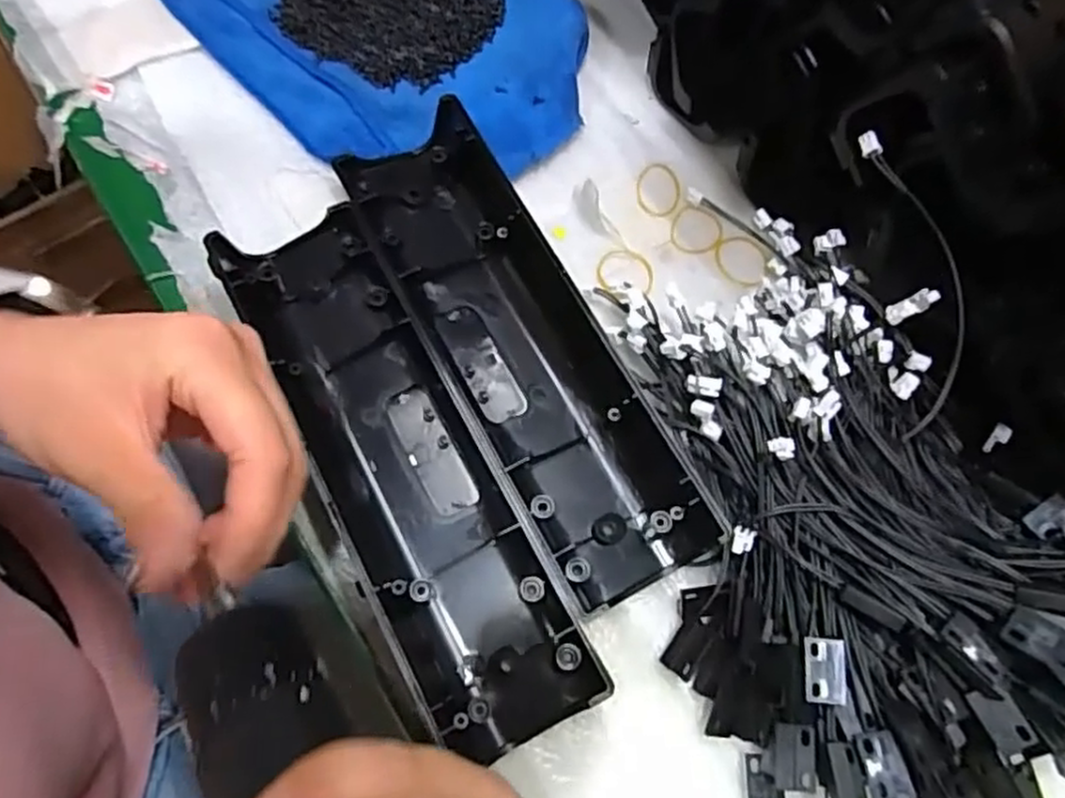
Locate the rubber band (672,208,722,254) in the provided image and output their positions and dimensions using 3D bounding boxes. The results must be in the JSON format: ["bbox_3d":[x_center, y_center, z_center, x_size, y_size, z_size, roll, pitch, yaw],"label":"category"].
[{"bbox_3d":[0.088,-0.091,0.394,0.027,0.004,0.030,28,66,4],"label":"rubber band"}]

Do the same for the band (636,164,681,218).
[{"bbox_3d":[0.069,-0.115,0.404,0.025,0.004,0.037,9,64,-4],"label":"band"}]

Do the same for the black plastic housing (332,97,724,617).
[{"bbox_3d":[-0.007,-0.027,0.336,0.070,0.033,0.242,-26,73,-18],"label":"black plastic housing"}]

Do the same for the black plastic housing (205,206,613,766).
[{"bbox_3d":[-0.059,0.029,0.318,0.070,0.022,0.244,-25,73,-18],"label":"black plastic housing"}]

